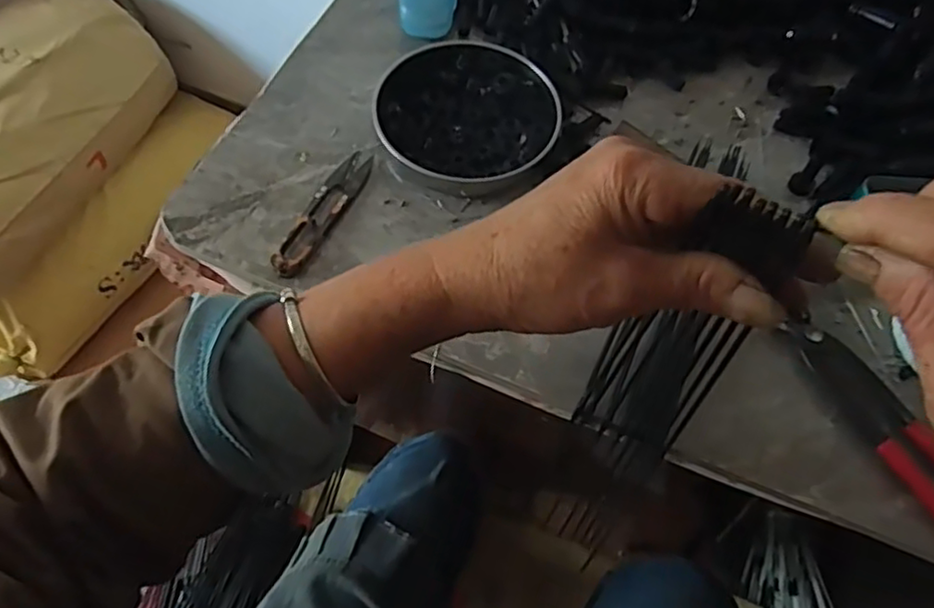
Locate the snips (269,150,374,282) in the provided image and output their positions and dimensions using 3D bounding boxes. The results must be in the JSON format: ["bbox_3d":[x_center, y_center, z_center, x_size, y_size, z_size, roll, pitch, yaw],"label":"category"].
[{"bbox_3d":[-0.102,-0.067,0.464,0.026,0.011,0.119,24,63,9],"label":"snips"}]

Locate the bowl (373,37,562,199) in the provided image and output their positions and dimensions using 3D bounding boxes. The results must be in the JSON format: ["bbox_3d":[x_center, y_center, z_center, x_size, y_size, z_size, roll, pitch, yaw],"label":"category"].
[{"bbox_3d":[-0.001,-0.144,0.497,0.131,0.023,0.129,1,62,-3],"label":"bowl"}]

